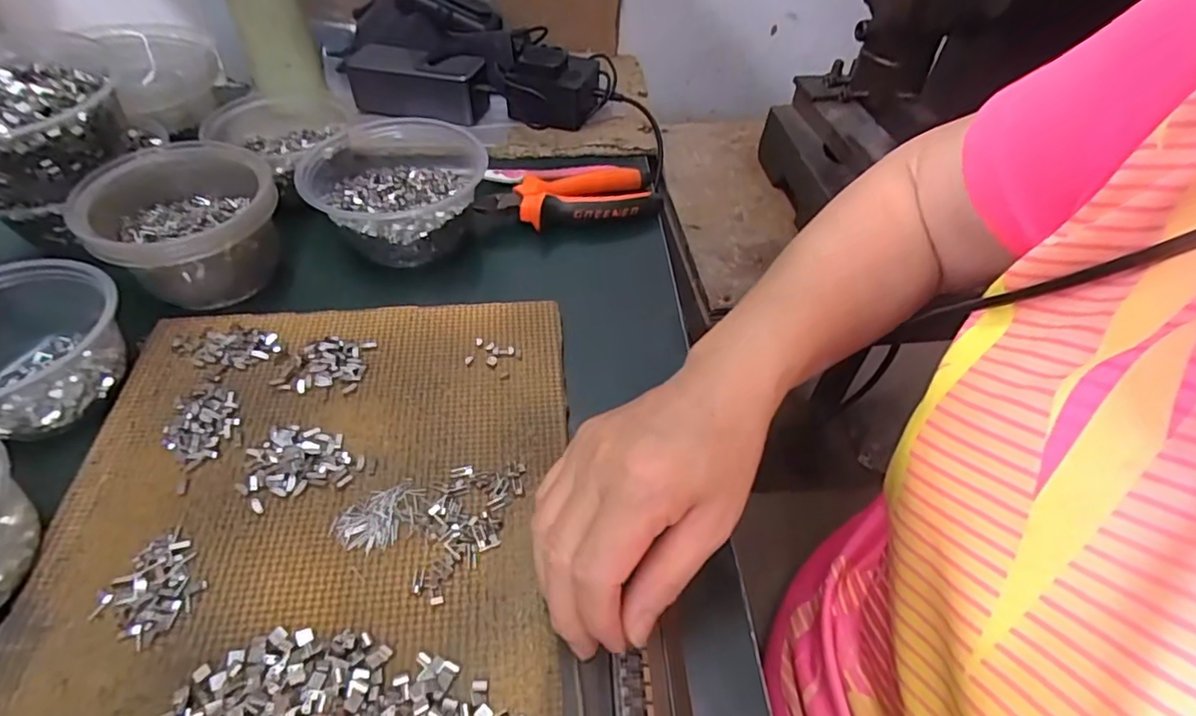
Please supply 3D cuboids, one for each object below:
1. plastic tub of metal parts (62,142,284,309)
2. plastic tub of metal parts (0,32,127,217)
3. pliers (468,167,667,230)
[{"bbox_3d":[-0.280,-0.094,0.416,0.107,0.070,0.116,1,48,-2],"label":"plastic tub of metal parts"},{"bbox_3d":[-0.389,-0.162,0.404,0.103,0.067,0.109,33,55,24],"label":"plastic tub of metal parts"},{"bbox_3d":[-0.024,-0.136,0.511,0.150,0.029,0.064,-9,50,-11],"label":"pliers"}]

